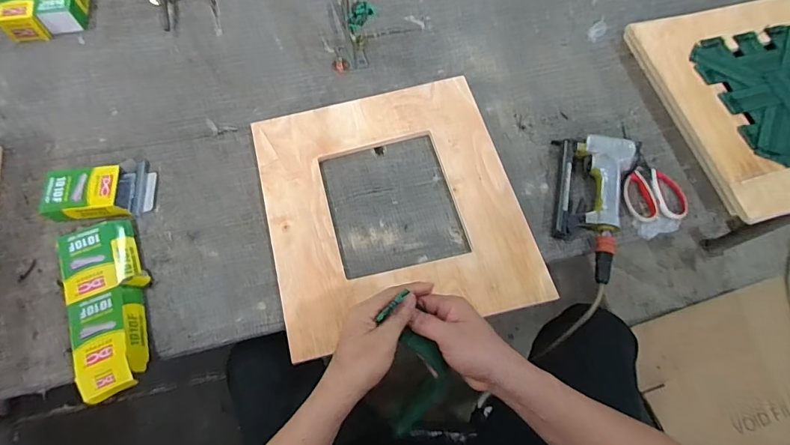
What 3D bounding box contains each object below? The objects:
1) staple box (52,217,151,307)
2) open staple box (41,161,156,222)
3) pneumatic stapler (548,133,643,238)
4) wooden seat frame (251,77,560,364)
[{"bbox_3d":[-0.445,0.055,0.631,0.103,0.028,0.123,-22,70,-10],"label":"staple box"},{"bbox_3d":[-0.479,-0.053,0.676,0.155,0.037,0.098,-11,68,-6],"label":"open staple box"},{"bbox_3d":[0.334,-0.059,0.690,0.132,0.042,0.178,7,67,1],"label":"pneumatic stapler"},{"bbox_3d":[-0.004,-0.035,0.682,0.402,0.013,0.422,-12,68,-6],"label":"wooden seat frame"}]

